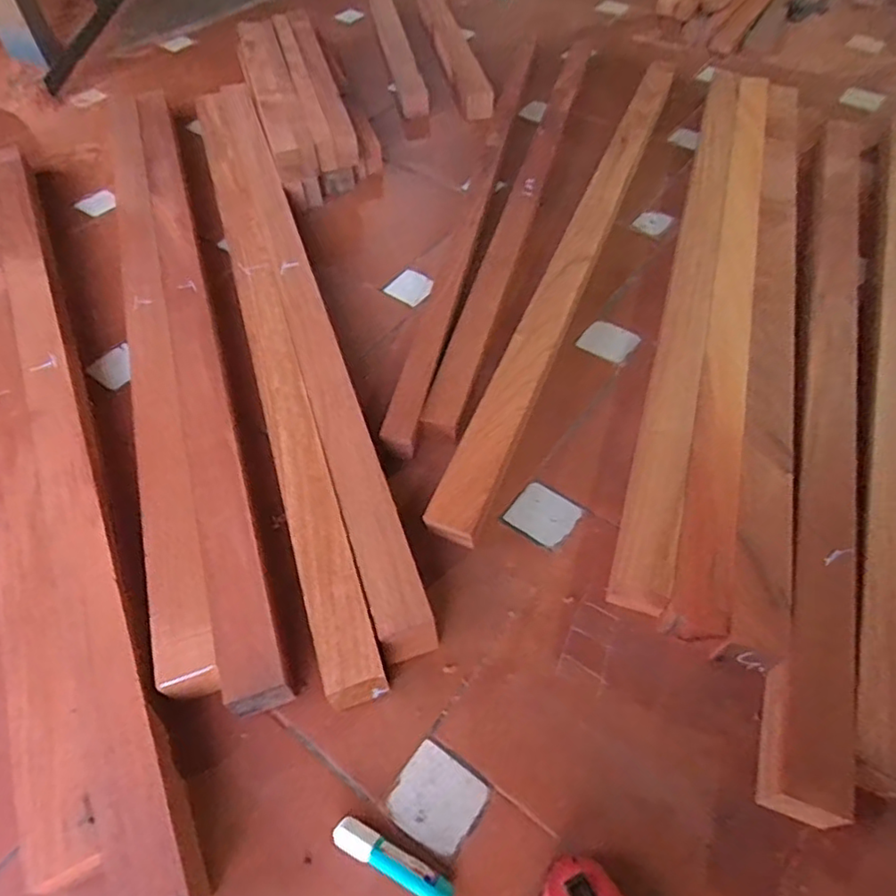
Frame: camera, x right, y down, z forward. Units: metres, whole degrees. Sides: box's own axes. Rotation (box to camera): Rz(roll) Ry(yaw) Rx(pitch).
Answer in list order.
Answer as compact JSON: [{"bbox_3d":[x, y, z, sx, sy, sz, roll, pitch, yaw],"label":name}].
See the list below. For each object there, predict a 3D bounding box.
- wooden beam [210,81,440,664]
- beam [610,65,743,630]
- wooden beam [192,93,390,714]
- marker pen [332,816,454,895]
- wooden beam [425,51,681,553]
[{"bbox_3d":[-0.219,-0.225,0.878,0.070,0.050,1.096,-17,57,-12],"label":"wooden beam"},{"bbox_3d":[0.375,-0.278,0.907,0.058,0.059,1.100,16,55,12],"label":"beam"},{"bbox_3d":[-0.249,-0.155,0.828,0.066,0.051,0.999,-16,57,-11],"label":"wooden beam"},{"bbox_3d":[-0.046,0.343,0.503,0.107,0.024,0.023,24,57,17],"label":"marker pen"},{"bbox_3d":[0.207,-0.304,0.932,0.071,0.058,1.053,20,57,13],"label":"wooden beam"}]

